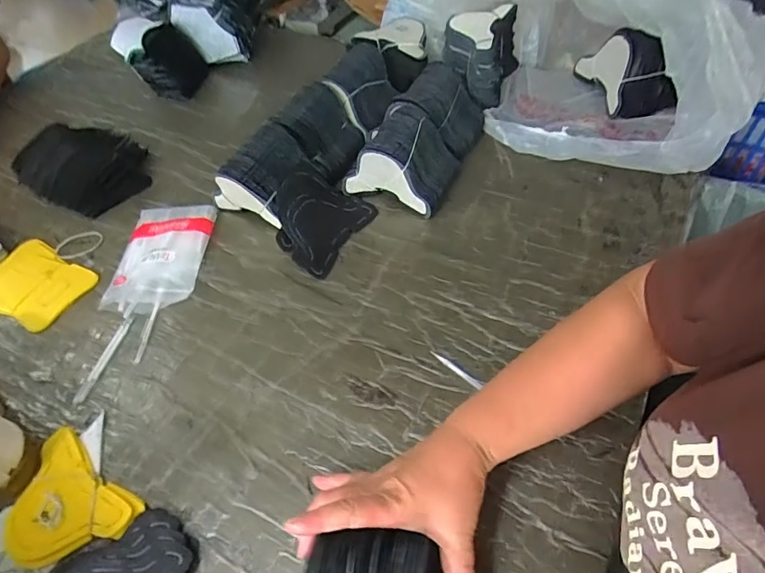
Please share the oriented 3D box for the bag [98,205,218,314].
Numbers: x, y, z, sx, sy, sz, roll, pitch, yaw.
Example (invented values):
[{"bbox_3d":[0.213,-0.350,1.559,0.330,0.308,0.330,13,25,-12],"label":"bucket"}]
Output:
[{"bbox_3d":[-0.294,-0.047,0.626,0.115,0.027,0.174,-2,51,5],"label":"bag"}]

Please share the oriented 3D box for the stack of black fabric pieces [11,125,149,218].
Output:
[{"bbox_3d":[-0.451,-0.188,0.722,0.144,0.075,0.172,35,63,29],"label":"stack of black fabric pieces"}]

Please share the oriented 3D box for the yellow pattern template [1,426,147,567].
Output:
[{"bbox_3d":[-0.300,0.204,0.439,0.136,0.015,0.093,27,60,26],"label":"yellow pattern template"}]

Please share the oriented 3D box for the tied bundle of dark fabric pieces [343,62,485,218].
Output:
[{"bbox_3d":[0.056,-0.224,0.670,0.136,0.100,0.231,18,56,20],"label":"tied bundle of dark fabric pieces"}]

